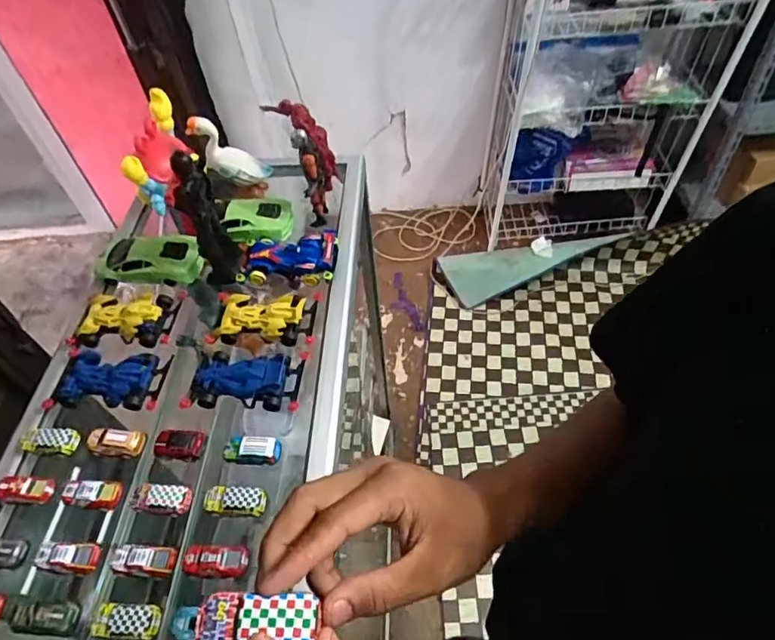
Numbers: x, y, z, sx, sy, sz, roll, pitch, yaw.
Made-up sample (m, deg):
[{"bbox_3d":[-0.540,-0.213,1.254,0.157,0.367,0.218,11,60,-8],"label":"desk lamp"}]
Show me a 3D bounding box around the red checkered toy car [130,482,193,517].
[{"bbox_3d":[-0.245,0.192,0.555,0.065,0.016,0.030,2,52,7],"label":"red checkered toy car"}]

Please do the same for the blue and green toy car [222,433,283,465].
[{"bbox_3d":[-0.153,0.147,0.584,0.062,0.025,0.028,0,52,5],"label":"blue and green toy car"}]

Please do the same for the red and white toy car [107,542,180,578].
[{"bbox_3d":[-0.245,0.238,0.516,0.069,0.014,0.028,1,52,6],"label":"red and white toy car"}]

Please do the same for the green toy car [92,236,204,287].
[{"bbox_3d":[-0.364,-0.089,0.781,0.175,0.057,0.087,10,53,12],"label":"green toy car"}]

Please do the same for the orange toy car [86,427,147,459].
[{"bbox_3d":[-0.316,0.142,0.602,0.069,0.020,0.027,2,52,6],"label":"orange toy car"}]

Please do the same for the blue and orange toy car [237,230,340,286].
[{"bbox_3d":[-0.146,-0.091,0.764,0.139,0.033,0.082,-1,52,5],"label":"blue and orange toy car"}]

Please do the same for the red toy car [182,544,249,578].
[{"bbox_3d":[-0.171,0.241,0.517,0.060,0.017,0.028,-1,52,4],"label":"red toy car"}]

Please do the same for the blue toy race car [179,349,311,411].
[{"bbox_3d":[-0.178,0.070,0.642,0.142,0.036,0.082,0,52,5],"label":"blue toy race car"}]

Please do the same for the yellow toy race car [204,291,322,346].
[{"bbox_3d":[-0.168,-0.008,0.705,0.142,0.044,0.085,-2,52,4],"label":"yellow toy race car"}]

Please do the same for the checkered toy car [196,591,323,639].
[{"bbox_3d":[-0.065,0.154,0.264,0.060,0.014,0.027,0,52,1],"label":"checkered toy car"}]

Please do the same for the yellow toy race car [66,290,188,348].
[{"bbox_3d":[-0.359,-0.007,0.713,0.137,0.045,0.082,0,52,5],"label":"yellow toy race car"}]

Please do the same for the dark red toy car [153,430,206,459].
[{"bbox_3d":[-0.237,0.140,0.586,0.053,0.019,0.026,1,52,6],"label":"dark red toy car"}]

